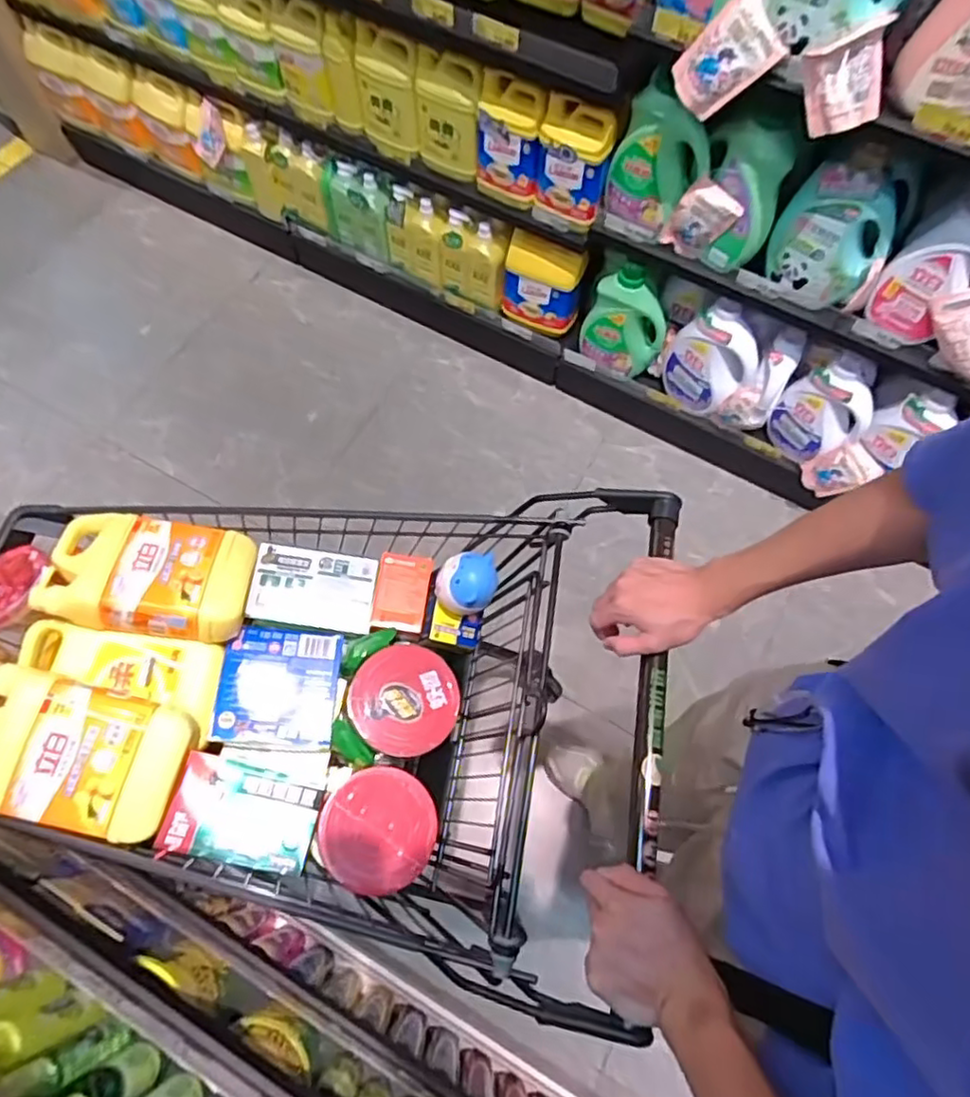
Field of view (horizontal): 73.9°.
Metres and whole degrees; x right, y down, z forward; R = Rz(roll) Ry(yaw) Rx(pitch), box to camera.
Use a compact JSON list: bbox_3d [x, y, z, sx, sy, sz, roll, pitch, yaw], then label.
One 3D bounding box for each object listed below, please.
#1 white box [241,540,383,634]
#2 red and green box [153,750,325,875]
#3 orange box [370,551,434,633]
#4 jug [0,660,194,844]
[{"bbox_3d":[-0.225,0.050,0.841,0.155,0.033,0.096,6,66,1],"label":"white box"},{"bbox_3d":[-0.280,0.308,0.752,0.159,0.036,0.102,22,67,-17],"label":"red and green box"},{"bbox_3d":[-0.110,0.057,0.859,0.069,0.029,0.095,9,66,2],"label":"orange box"},{"bbox_3d":[-0.450,0.221,0.698,0.219,0.079,0.142,12,66,3],"label":"jug"}]

